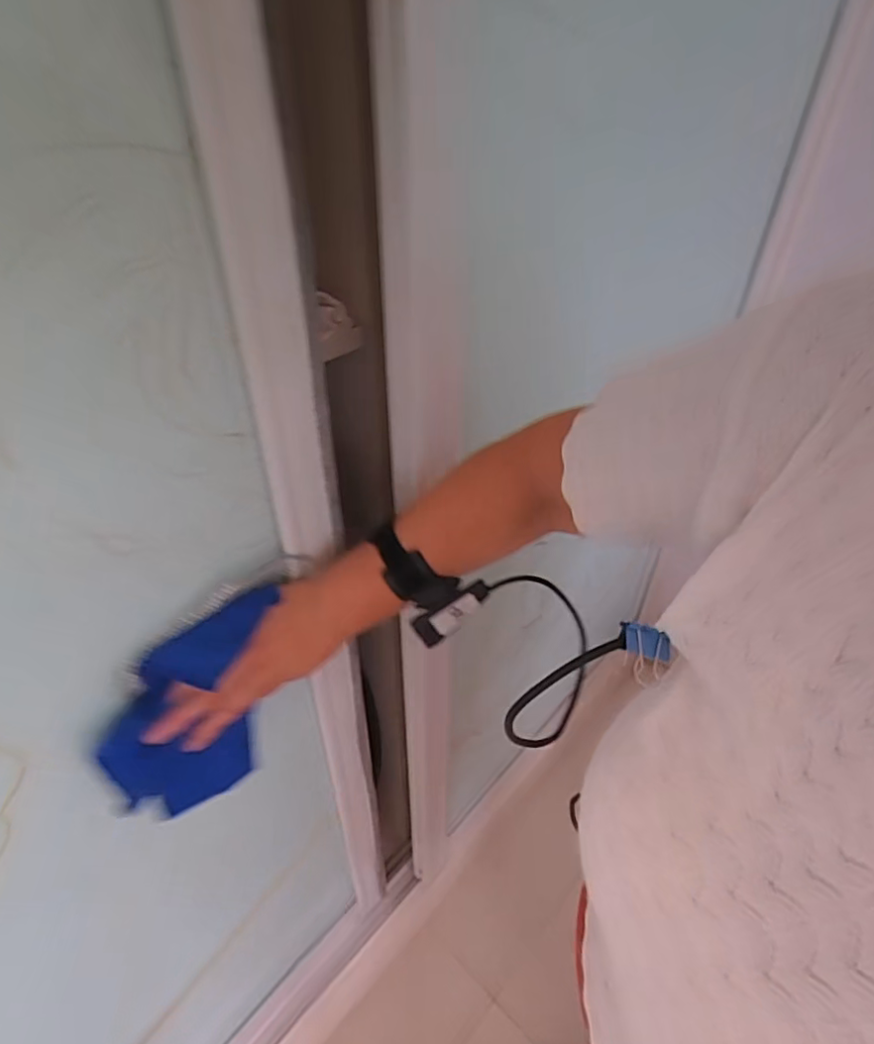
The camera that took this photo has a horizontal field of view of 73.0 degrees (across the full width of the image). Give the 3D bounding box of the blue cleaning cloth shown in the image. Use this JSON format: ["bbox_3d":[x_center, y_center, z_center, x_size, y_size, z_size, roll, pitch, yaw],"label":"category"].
[{"bbox_3d":[-0.183,0.152,0.475,0.154,0.161,0.032,-31,48,-32],"label":"blue cleaning cloth"}]

